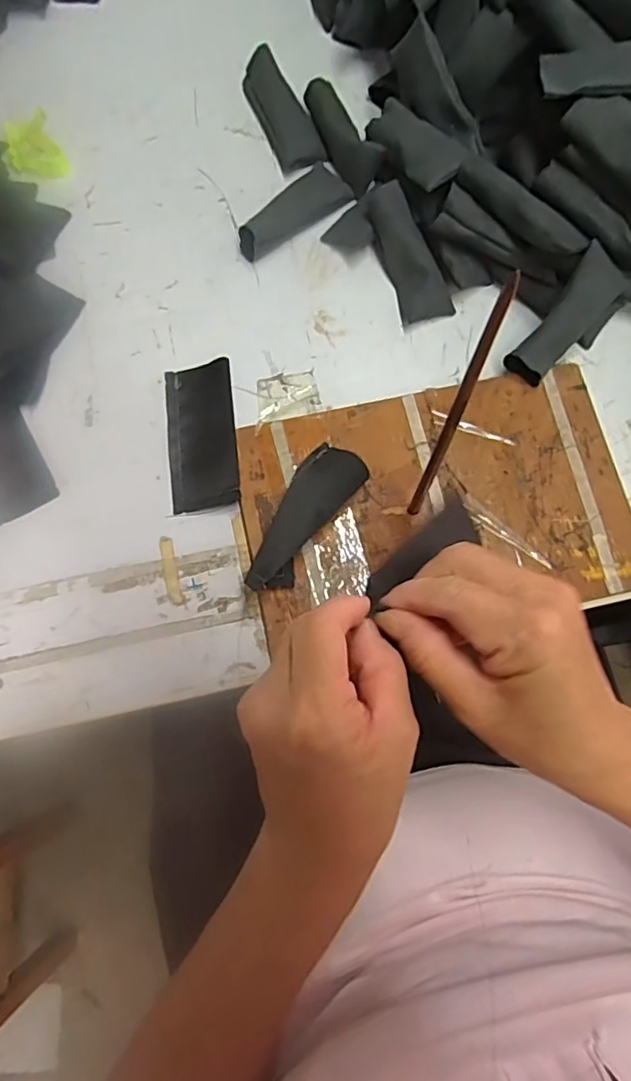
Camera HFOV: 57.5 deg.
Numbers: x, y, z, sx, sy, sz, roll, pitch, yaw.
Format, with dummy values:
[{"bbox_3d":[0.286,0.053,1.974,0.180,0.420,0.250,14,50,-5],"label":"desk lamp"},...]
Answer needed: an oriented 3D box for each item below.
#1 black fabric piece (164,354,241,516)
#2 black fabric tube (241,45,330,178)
[{"bbox_3d":[-0.085,-0.080,0.428,0.052,0.019,0.114,-6,78,-2],"label":"black fabric piece"},{"bbox_3d":[-0.028,-0.368,0.495,0.038,0.028,0.106,-22,79,-6],"label":"black fabric tube"}]

